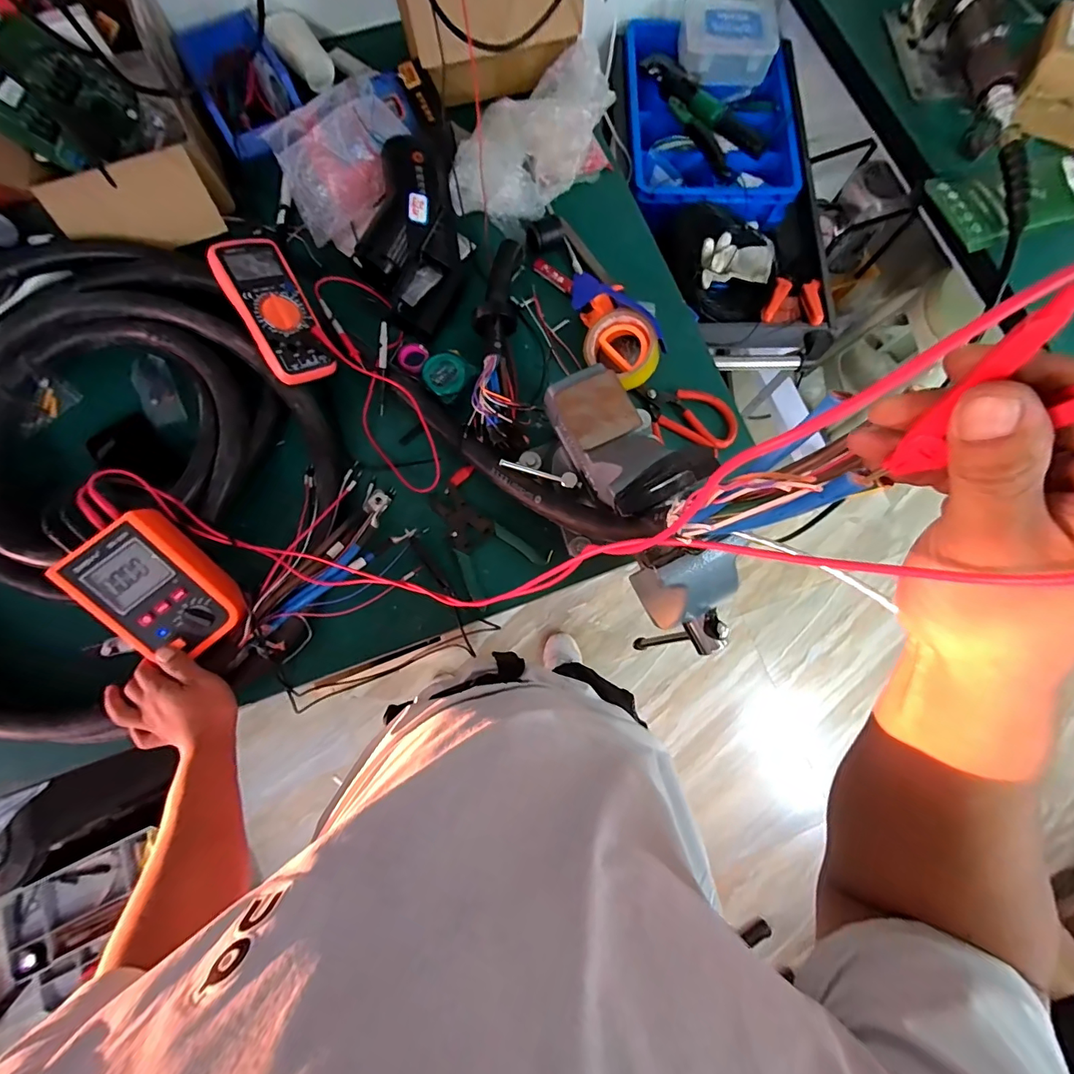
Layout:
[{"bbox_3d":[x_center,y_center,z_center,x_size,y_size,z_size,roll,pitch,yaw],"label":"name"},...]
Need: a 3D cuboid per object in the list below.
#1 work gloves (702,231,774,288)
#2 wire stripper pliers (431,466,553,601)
[{"bbox_3d":[0.351,-0.491,0.821,0.139,0.047,0.083,-11,79,-3],"label":"work gloves"},{"bbox_3d":[-0.078,-0.001,0.599,0.103,0.020,0.162,-39,81,-8],"label":"wire stripper pliers"}]

